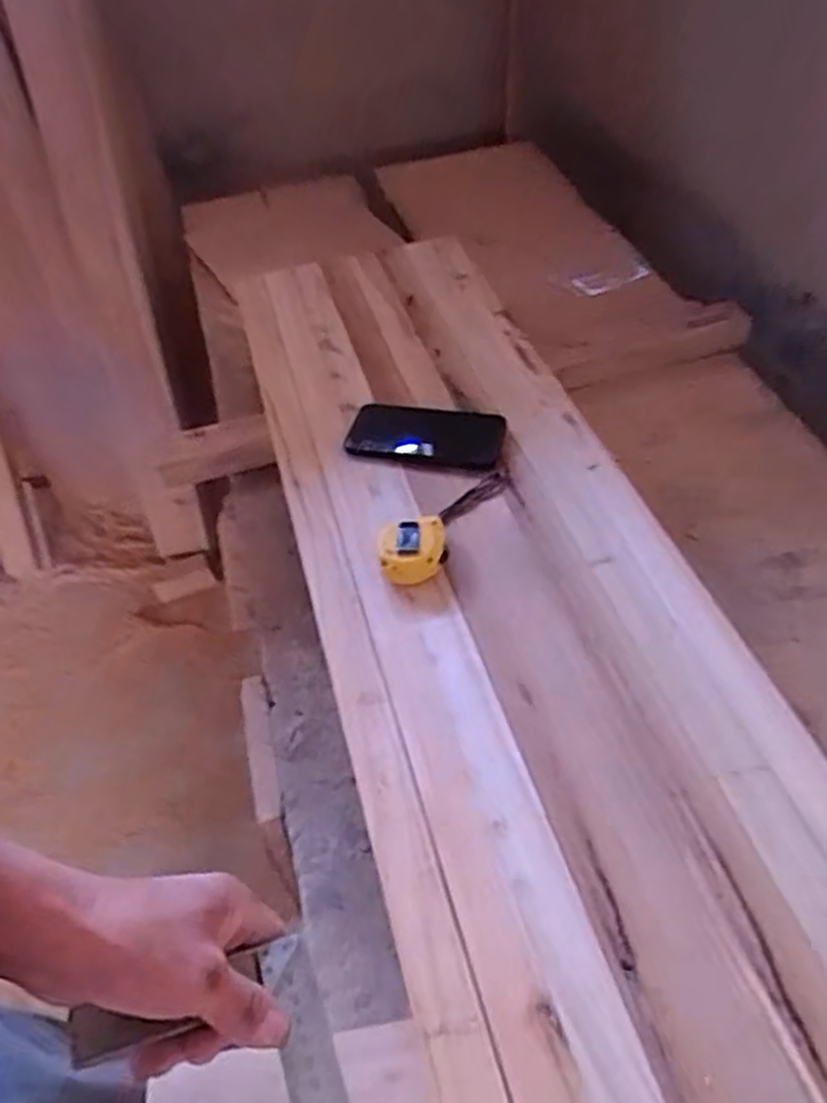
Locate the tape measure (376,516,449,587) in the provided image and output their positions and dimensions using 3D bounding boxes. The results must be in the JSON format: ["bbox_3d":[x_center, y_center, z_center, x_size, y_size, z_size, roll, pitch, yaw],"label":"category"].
[{"bbox_3d":[-0.001,0.001,0.665,0.060,0.034,0.061,-7,46,0],"label":"tape measure"}]

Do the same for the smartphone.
[{"bbox_3d":[0.011,-0.123,0.811,0.166,0.016,0.086,9,48,16],"label":"smartphone"}]

